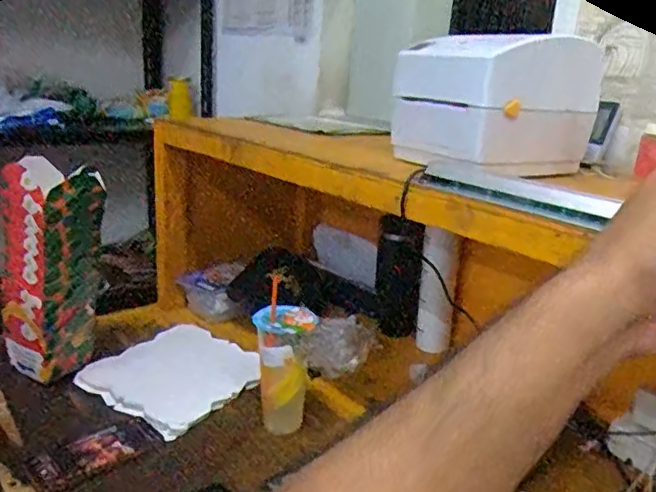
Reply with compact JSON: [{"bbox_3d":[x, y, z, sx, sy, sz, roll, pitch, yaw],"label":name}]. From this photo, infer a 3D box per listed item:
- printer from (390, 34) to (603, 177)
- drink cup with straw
[{"bbox_3d":[0.210,-0.182,0.761,0.209,0.146,0.166,-7,20,-31],"label":"printer"},{"bbox_3d":[-0.065,0.170,0.857,0.086,0.194,0.084,2,17,-5],"label":"drink cup with straw"}]

